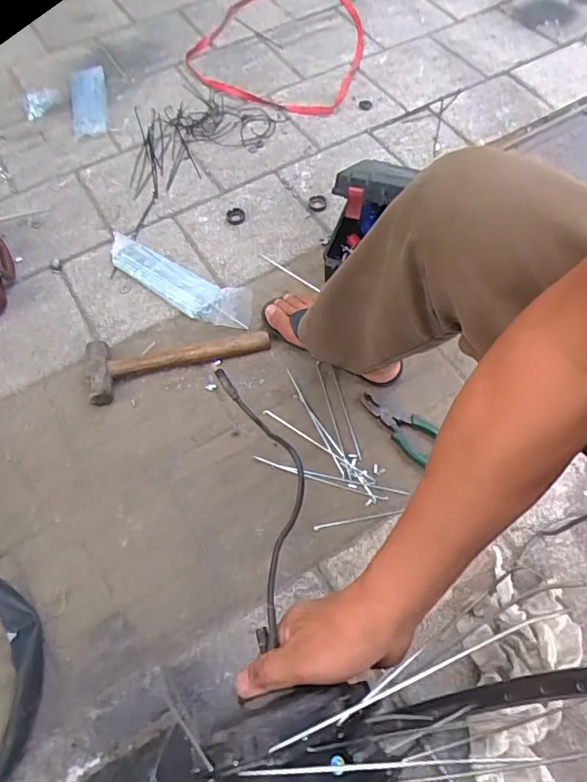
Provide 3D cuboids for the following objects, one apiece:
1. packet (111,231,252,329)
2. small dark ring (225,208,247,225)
[{"bbox_3d":[-0.221,-0.203,0.964,0.317,0.034,0.092,24,64,15],"label":"packet"},{"bbox_3d":[-0.119,-0.361,1.059,0.042,0.006,0.042,-1,60,2],"label":"small dark ring"}]

